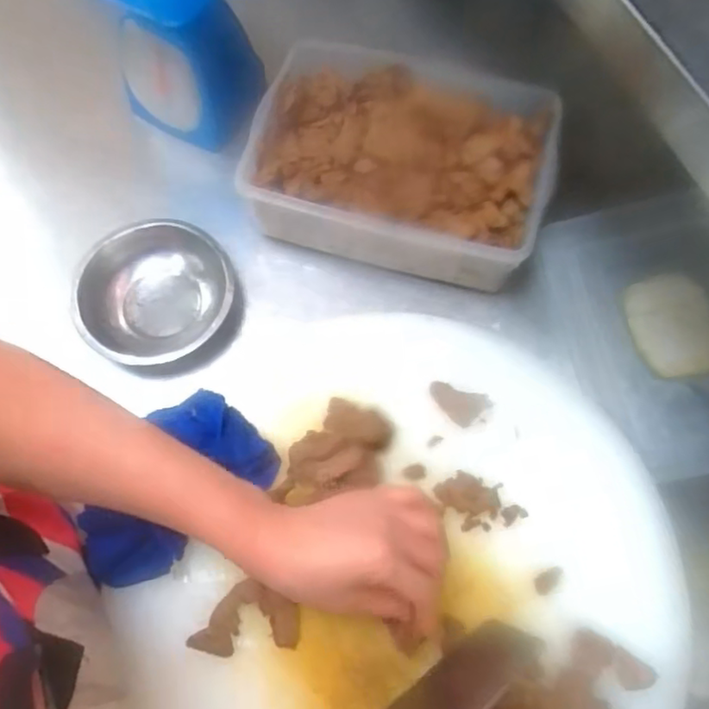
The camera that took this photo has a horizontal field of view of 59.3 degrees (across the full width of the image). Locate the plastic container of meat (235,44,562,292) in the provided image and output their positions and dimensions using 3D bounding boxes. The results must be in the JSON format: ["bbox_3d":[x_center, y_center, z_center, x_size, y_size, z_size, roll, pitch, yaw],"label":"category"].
[{"bbox_3d":[0.045,-0.182,0.598,0.271,0.083,0.198,13,68,5],"label":"plastic container of meat"}]

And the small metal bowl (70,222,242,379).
[{"bbox_3d":[-0.176,-0.052,0.569,0.138,0.045,0.134,0,68,-1],"label":"small metal bowl"}]

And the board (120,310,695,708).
[{"bbox_3d":[0.045,0.157,0.444,0.366,0.049,0.393,0,68,-1],"label":"board"}]

